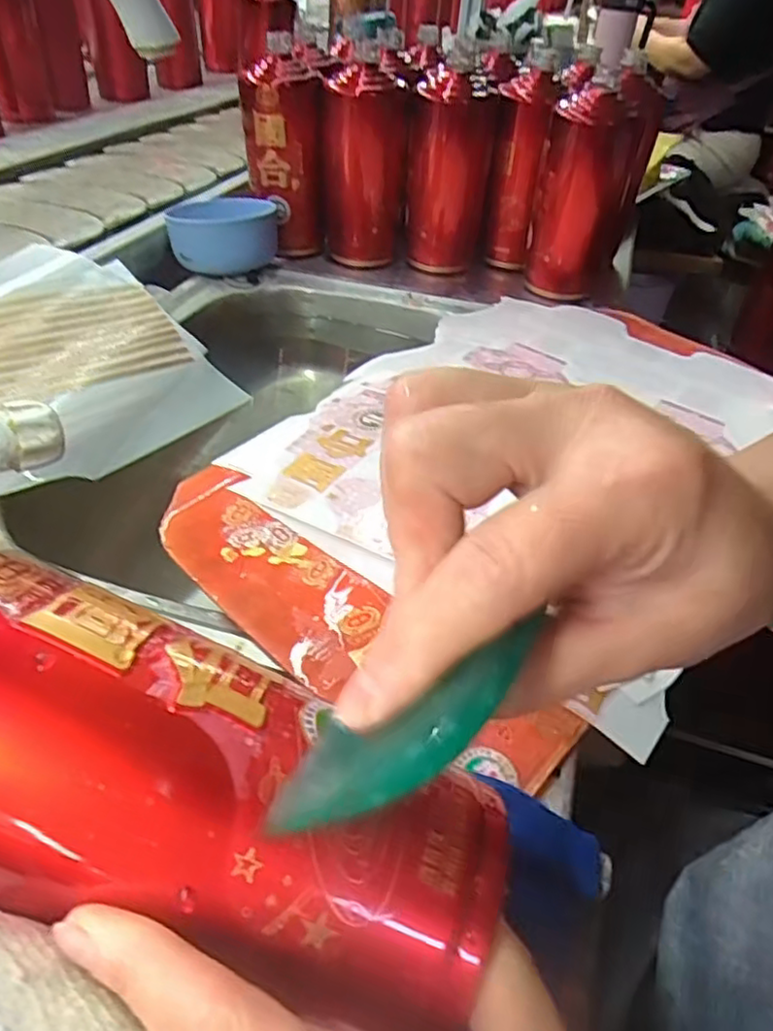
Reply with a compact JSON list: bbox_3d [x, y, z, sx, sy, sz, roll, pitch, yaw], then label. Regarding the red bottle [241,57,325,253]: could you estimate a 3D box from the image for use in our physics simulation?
[{"bbox_3d":[-0.105,-0.360,0.670,0.079,0.167,0.081,-1,42,-9],"label":"red bottle"}]

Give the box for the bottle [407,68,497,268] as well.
[{"bbox_3d":[0.066,-0.349,0.687,0.078,0.178,0.074,14,42,8],"label":"bottle"}]

